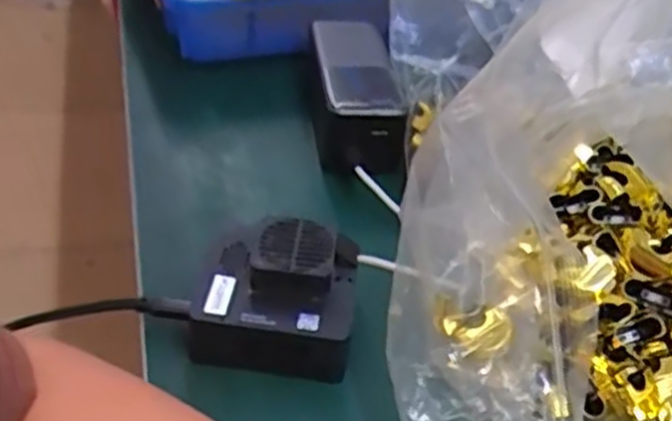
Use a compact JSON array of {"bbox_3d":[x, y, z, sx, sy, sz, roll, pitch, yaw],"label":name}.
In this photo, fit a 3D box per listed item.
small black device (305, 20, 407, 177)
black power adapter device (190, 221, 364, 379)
[{"bbox_3d":[0.009,-0.084,0.531,0.057,0.046,0.142,-1,40,-9],"label":"small black device"},{"bbox_3d":[-0.029,0.043,0.377,0.077,0.049,0.065,10,39,4],"label":"black power adapter device"}]

